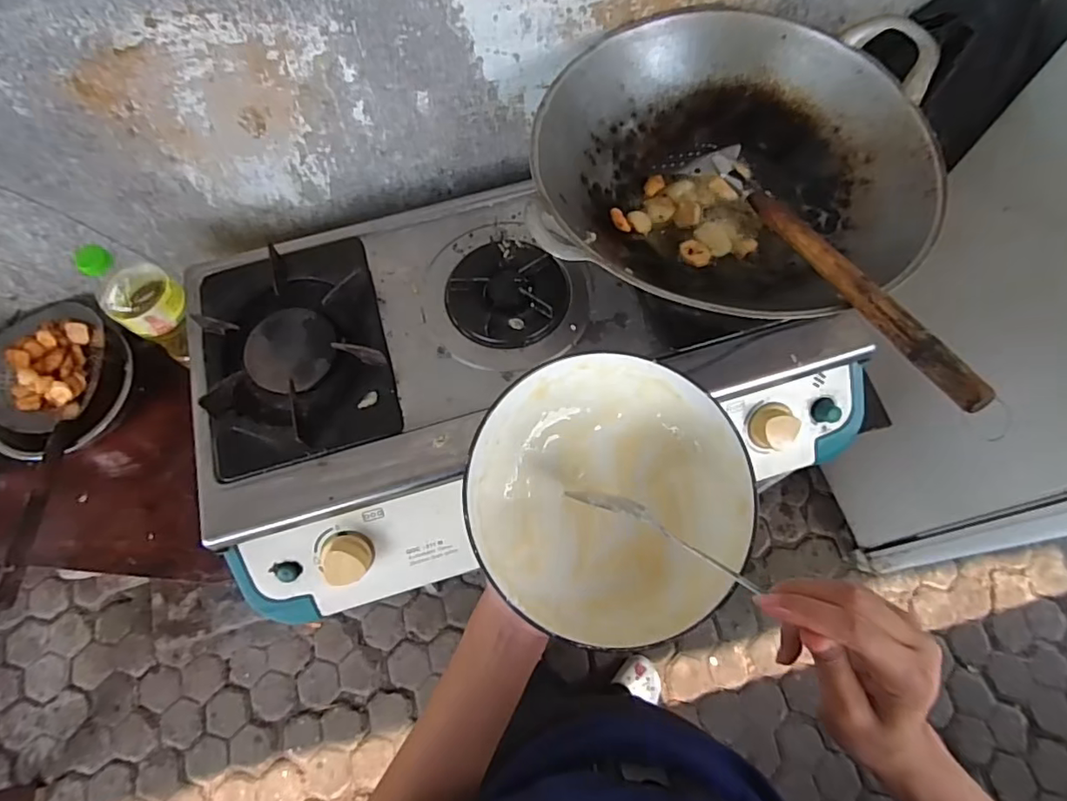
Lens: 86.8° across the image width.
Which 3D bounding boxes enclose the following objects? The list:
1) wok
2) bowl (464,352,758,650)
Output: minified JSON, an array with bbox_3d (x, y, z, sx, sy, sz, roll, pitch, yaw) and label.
[{"bbox_3d":[0.190,-0.223,0.565,0.362,0.116,0.345,7,69,4],"label":"wok"},{"bbox_3d":[0.047,0.062,0.357,0.167,0.061,0.167,0,69,1],"label":"bowl"}]

